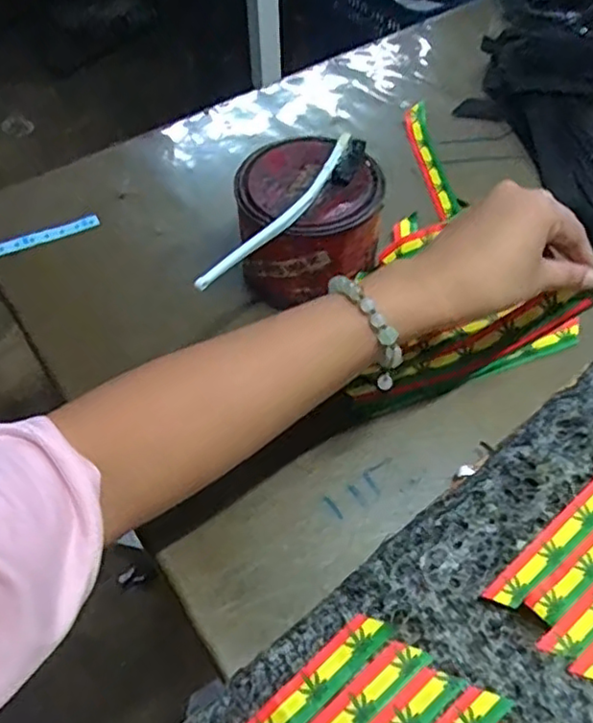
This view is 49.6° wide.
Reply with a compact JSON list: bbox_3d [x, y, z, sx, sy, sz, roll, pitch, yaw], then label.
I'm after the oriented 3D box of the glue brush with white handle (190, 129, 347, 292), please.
[{"bbox_3d":[-0.007,-0.098,0.421,0.013,0.018,0.164,30,61,20],"label":"glue brush with white handle"}]

